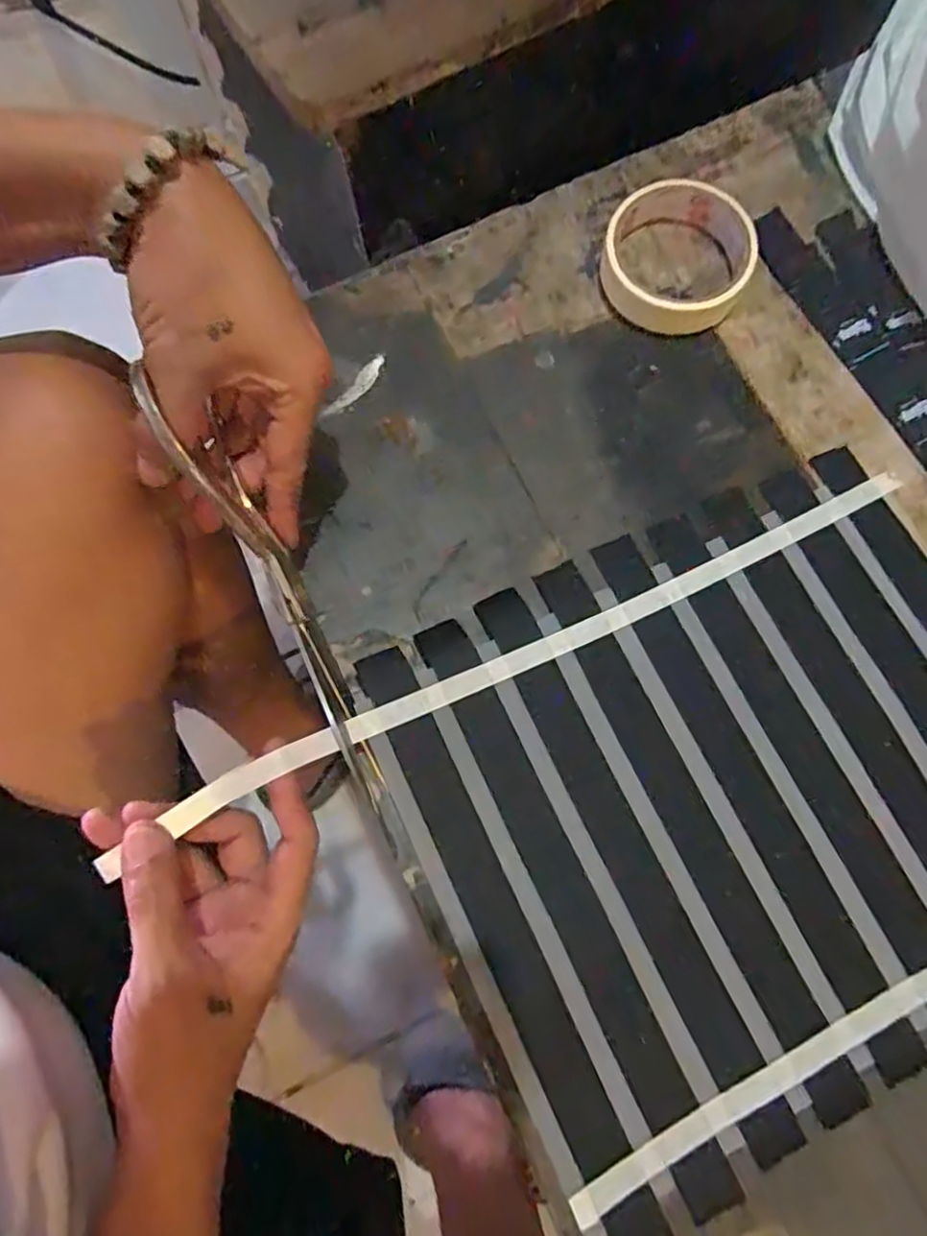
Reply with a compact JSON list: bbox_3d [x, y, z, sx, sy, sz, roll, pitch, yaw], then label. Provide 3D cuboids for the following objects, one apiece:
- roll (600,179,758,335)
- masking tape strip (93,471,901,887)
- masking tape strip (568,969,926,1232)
[{"bbox_3d":[0.131,-0.224,0.409,0.087,0.030,0.088,0,75,1],"label":"roll"},{"bbox_3d":[0.042,0.017,0.349,0.460,0.018,0.016,-24,76,-11],"label":"masking tape strip"},{"bbox_3d":[0.195,0.191,0.314,0.324,0.004,0.015,-25,70,-8],"label":"masking tape strip"}]

